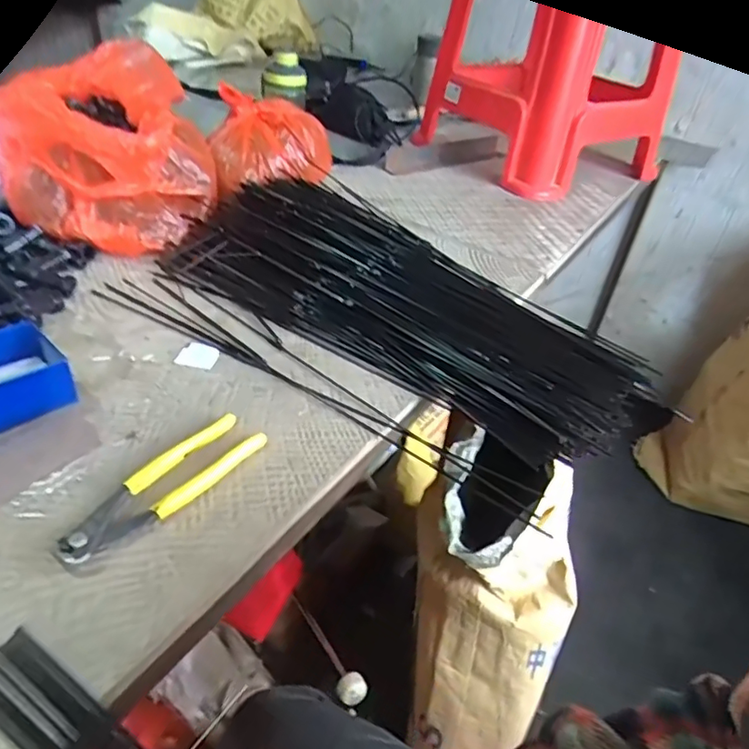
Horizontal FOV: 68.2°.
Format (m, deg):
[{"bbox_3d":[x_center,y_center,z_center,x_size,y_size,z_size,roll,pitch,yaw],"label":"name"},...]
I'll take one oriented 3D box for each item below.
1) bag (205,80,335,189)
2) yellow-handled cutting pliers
[{"bbox_3d":[-0.149,-0.345,0.810,0.175,0.079,0.211,-1,39,-11],"label":"bag"},{"bbox_3d":[-0.158,0.079,0.413,0.051,0.017,0.164,28,42,27],"label":"yellow-handled cutting pliers"}]

